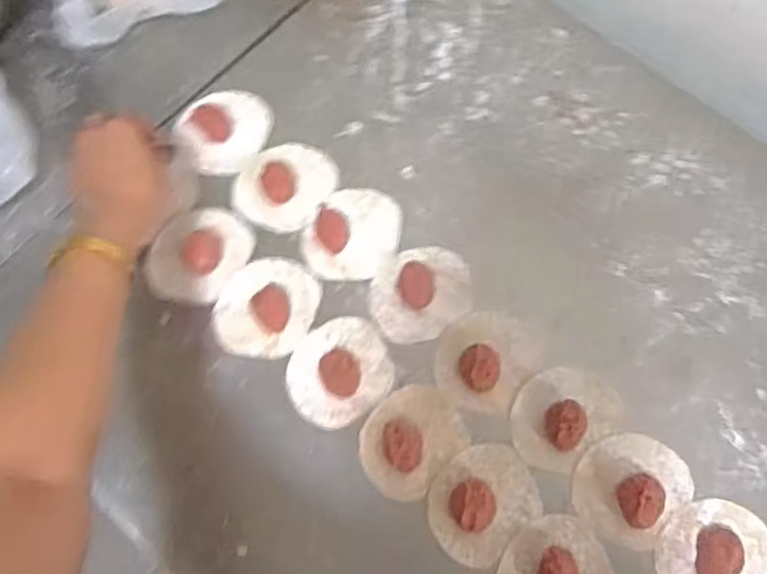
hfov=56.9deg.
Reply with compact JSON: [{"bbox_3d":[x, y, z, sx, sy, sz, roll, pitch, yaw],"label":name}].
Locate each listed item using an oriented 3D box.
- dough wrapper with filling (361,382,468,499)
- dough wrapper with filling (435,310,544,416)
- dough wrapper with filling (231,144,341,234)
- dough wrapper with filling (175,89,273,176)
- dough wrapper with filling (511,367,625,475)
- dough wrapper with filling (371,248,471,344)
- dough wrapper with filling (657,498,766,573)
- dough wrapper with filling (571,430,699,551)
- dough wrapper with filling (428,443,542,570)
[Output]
[{"bbox_3d":[0.021,0.115,0.549,0.071,0.017,0.087,40,76,14],"label":"dough wrapper with filling"},{"bbox_3d":[0.084,0.055,0.567,0.074,0.022,0.084,33,74,12],"label":"dough wrapper with filling"},{"bbox_3d":[-0.086,-0.090,0.625,0.090,0.010,0.072,-38,74,-12],"label":"dough wrapper with filling"},{"bbox_3d":[-0.143,-0.145,0.649,0.080,0.015,0.074,0,70,1],"label":"dough wrapper with filling"},{"bbox_3d":[0.141,0.098,0.552,0.088,0.021,0.071,-38,74,-12],"label":"dough wrapper with filling"},{"bbox_3d":[0.031,0.003,0.592,0.089,0.013,0.074,-40,74,-12],"label":"dough wrapper with filling"},{"bbox_3d":[0.246,0.195,0.510,0.081,0.027,0.082,0,70,1],"label":"dough wrapper with filling"},{"bbox_3d":[0.188,0.149,0.532,0.076,0.021,0.083,0,70,1],"label":"dough wrapper with filling"},{"bbox_3d":[0.075,0.160,0.531,0.086,0.018,0.073,-43,75,-13],"label":"dough wrapper with filling"}]

